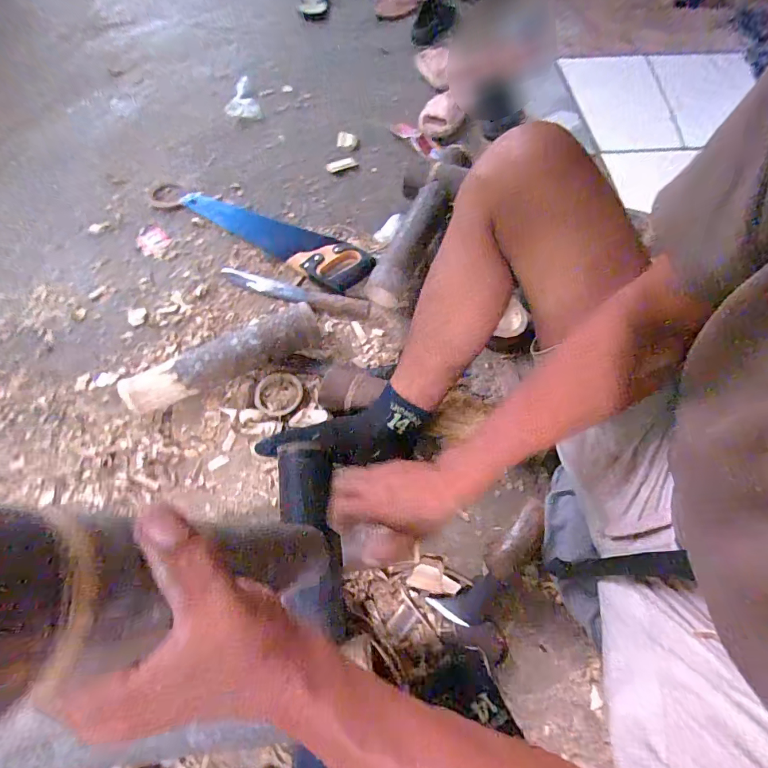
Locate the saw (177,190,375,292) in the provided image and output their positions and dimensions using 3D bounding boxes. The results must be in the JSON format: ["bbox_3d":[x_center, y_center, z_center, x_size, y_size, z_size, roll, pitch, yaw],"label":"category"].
[{"bbox_3d":[-0.223,-0.312,0.871,0.444,0.058,0.120,31,65,15],"label":"saw"}]

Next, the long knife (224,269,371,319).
[{"bbox_3d":[-0.174,-0.172,0.792,0.296,0.026,0.045,16,62,7],"label":"long knife"}]

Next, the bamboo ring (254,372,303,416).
[{"bbox_3d":[-0.174,0.016,0.690,0.079,0.016,0.069,-13,63,-8],"label":"bamboo ring"}]

